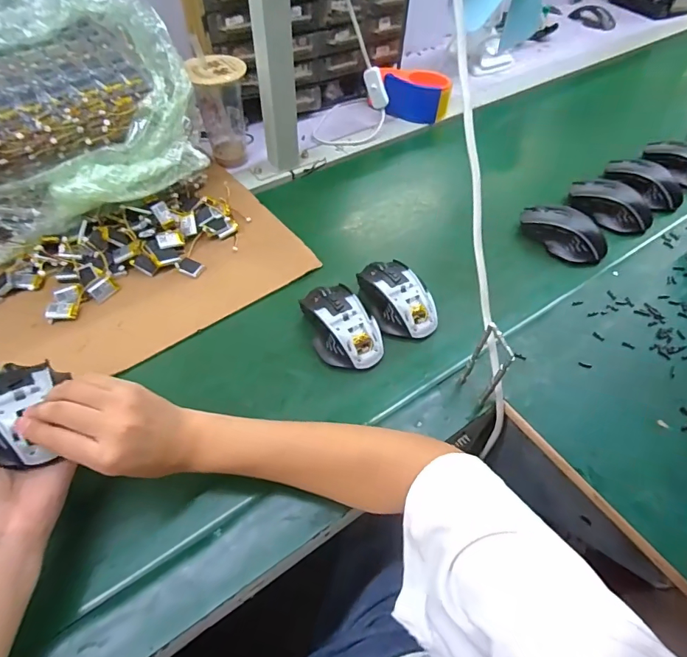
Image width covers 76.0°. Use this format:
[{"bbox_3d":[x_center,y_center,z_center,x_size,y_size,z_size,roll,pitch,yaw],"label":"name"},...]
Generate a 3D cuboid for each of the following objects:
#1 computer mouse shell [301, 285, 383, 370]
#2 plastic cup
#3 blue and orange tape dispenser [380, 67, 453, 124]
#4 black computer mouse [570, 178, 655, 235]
[{"bbox_3d":[-0.003,-0.005,0.485,0.071,0.036,0.110,-17,54,-14],"label":"computer mouse shell"},{"bbox_3d":[-0.176,-0.317,0.650,0.078,0.143,0.079,-6,52,-6],"label":"plastic cup"},{"bbox_3d":[0.122,-0.408,0.770,0.118,0.063,0.059,21,54,15],"label":"blue and orange tape dispenser"},{"bbox_3d":[0.385,-0.181,0.633,0.115,0.033,0.056,32,58,22],"label":"black computer mouse"}]

